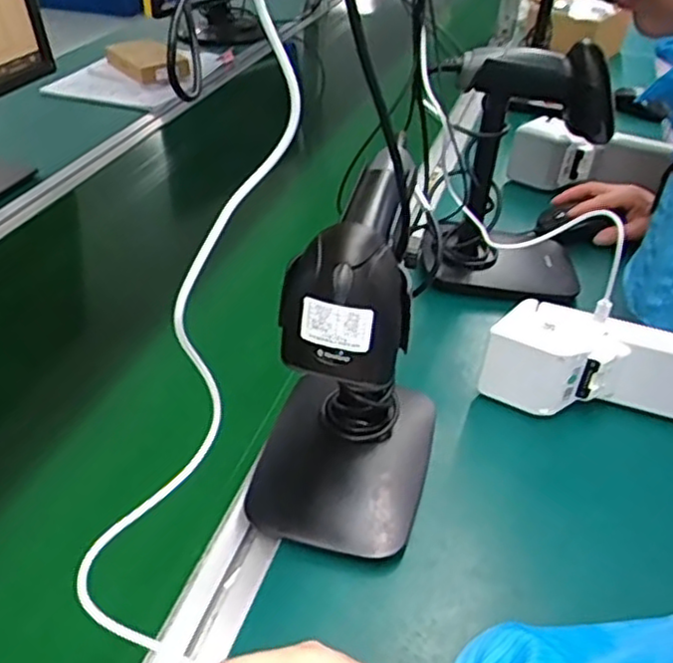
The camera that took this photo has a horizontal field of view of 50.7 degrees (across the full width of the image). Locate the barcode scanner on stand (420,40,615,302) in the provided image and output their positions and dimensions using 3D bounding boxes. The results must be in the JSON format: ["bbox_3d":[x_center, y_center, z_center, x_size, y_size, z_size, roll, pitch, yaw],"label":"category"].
[{"bbox_3d":[0.184,-0.158,0.708,0.166,0.229,0.140,15,39,14],"label":"barcode scanner on stand"}]

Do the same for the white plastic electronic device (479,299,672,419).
[{"bbox_3d":[0.225,0.032,0.594,0.199,0.081,0.049,8,39,7],"label":"white plastic electronic device"}]

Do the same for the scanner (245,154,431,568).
[{"bbox_3d":[0.012,0.017,0.474,0.117,0.230,0.151,8,38,7],"label":"scanner"}]

